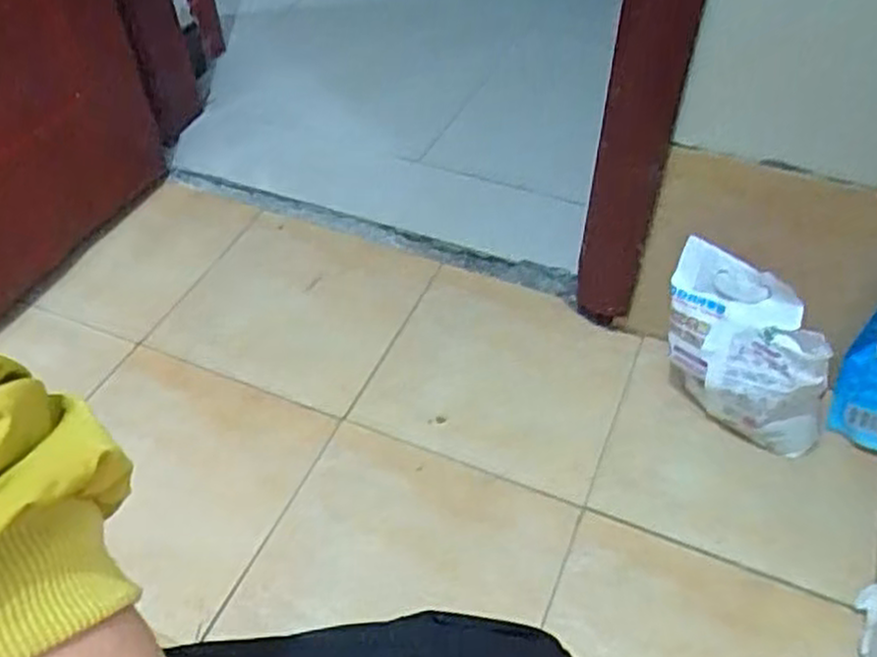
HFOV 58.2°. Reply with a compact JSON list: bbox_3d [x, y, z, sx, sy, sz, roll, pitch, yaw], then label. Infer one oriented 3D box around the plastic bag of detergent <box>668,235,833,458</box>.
[{"bbox_3d":[0.337,0.036,0.885,0.208,0.192,0.075,33,56,27],"label":"plastic bag of detergent"}]

